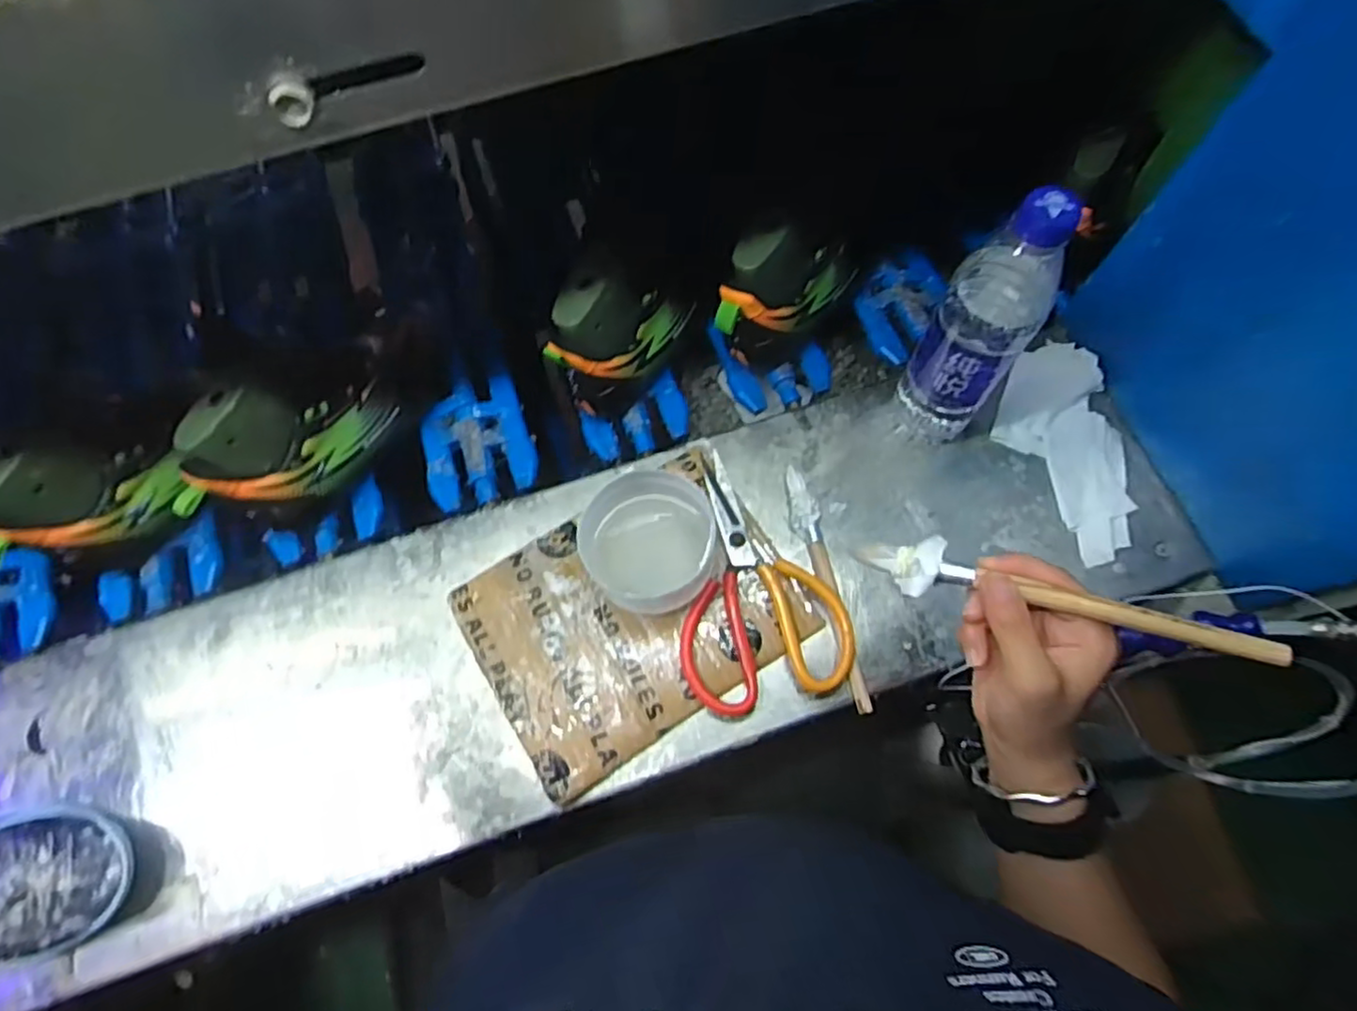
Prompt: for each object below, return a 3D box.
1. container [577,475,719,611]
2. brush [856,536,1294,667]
[{"bbox_3d":[-0.019,0.031,0.501,0.089,0.069,0.083,-1,70,2],"label":"container"},{"bbox_3d":[0.188,0.048,0.349,0.190,0.022,0.034,12,66,24],"label":"brush"}]

